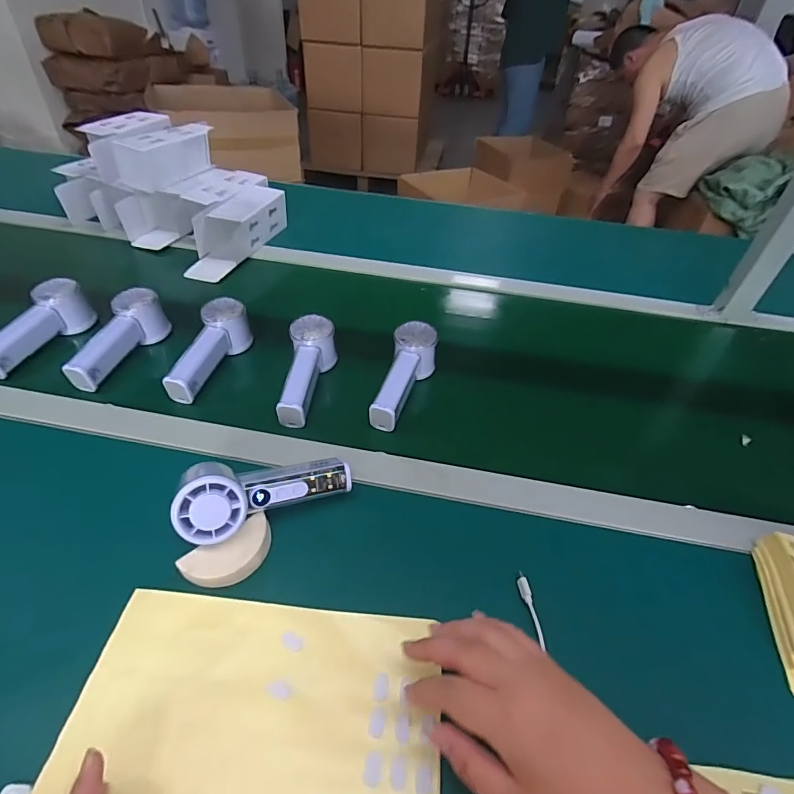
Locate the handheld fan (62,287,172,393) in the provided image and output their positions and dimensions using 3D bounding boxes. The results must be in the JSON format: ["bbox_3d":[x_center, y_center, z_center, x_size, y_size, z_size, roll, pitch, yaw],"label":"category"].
[{"bbox_3d":[-0.362,-0.077,0.563,0.045,0.062,0.153,15,43,10],"label":"handheld fan"}]

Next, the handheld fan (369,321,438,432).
[{"bbox_3d":[0.008,-0.026,0.551,0.053,0.053,0.151,18,57,12],"label":"handheld fan"}]

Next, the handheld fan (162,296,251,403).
[{"bbox_3d":[-0.235,-0.060,0.558,0.056,0.057,0.152,8,42,2],"label":"handheld fan"}]

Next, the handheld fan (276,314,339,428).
[{"bbox_3d":[-0.109,-0.035,0.541,0.053,0.059,0.146,4,42,-2],"label":"handheld fan"}]

